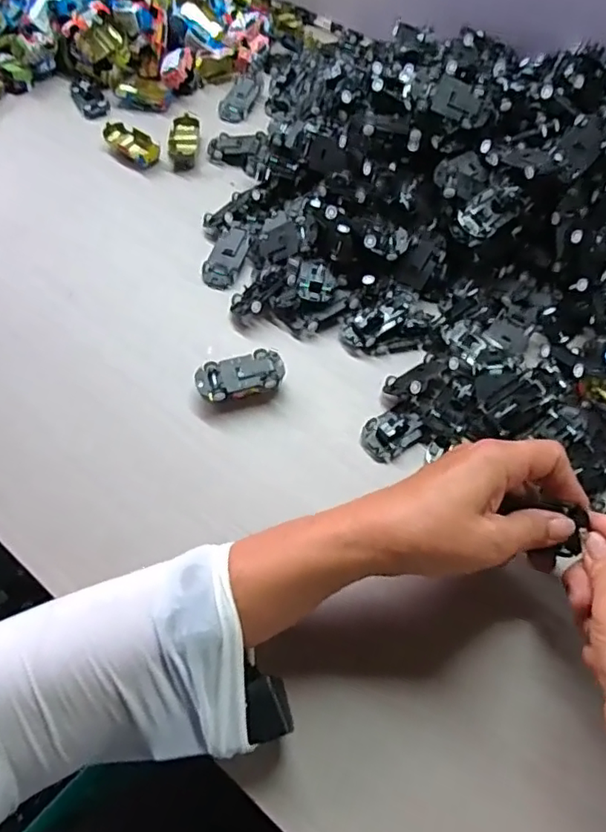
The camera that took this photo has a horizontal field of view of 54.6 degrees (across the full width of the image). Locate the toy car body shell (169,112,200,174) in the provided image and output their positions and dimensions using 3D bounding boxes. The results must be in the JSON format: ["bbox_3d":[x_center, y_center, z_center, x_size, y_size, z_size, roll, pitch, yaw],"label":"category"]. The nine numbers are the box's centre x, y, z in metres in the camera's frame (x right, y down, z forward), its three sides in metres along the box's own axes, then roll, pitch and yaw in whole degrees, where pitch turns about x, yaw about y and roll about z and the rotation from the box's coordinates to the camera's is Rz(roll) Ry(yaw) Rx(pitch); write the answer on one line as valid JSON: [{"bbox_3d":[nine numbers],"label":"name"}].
[{"bbox_3d":[-0.116,-0.268,0.578,0.026,0.019,0.062,1,59,0],"label":"toy car body shell"}]

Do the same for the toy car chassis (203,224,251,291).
[{"bbox_3d":[-0.064,-0.135,0.497,0.027,0.008,0.058,19,78,11],"label":"toy car chassis"}]

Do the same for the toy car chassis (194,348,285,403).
[{"bbox_3d":[-0.045,-0.026,0.429,0.062,0.023,0.034,-18,61,-12],"label":"toy car chassis"}]

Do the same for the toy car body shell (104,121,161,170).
[{"bbox_3d":[-0.169,-0.266,0.578,0.062,0.015,0.033,36,65,19],"label":"toy car body shell"}]

